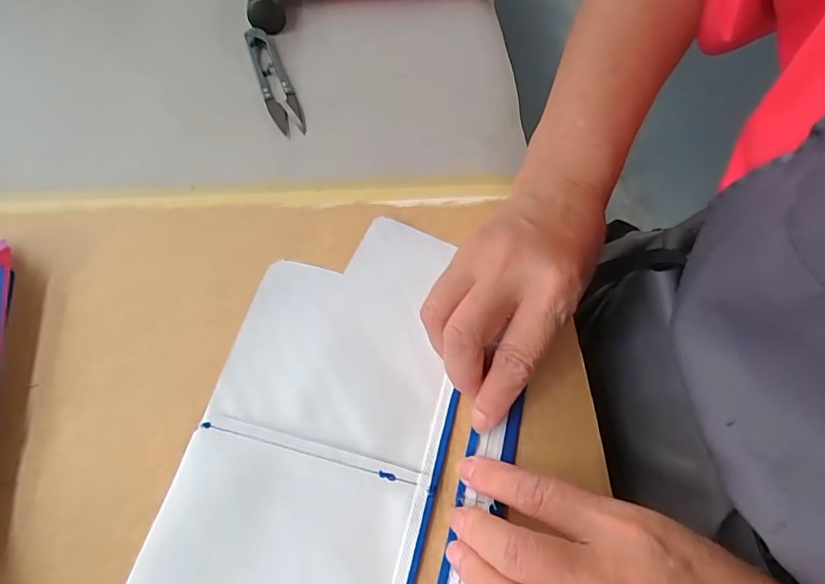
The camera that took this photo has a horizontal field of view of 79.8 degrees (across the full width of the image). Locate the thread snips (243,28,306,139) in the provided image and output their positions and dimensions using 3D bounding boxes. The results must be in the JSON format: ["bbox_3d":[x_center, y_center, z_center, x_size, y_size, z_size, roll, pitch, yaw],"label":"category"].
[{"bbox_3d":[-0.103,-0.157,0.366,0.023,0.010,0.100,-19,67,-12],"label":"thread snips"}]

